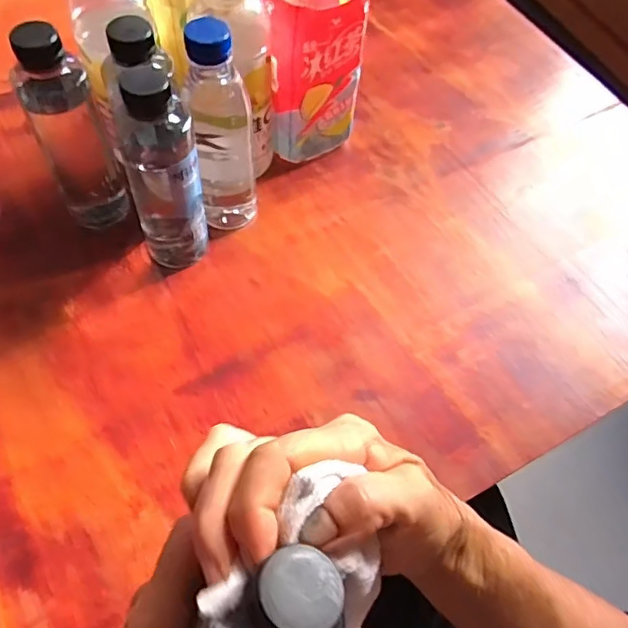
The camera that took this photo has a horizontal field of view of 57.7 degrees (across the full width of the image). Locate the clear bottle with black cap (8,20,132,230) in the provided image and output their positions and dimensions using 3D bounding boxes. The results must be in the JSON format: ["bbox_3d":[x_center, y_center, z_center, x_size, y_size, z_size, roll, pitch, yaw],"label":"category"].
[{"bbox_3d":[-0.192,-0.140,0.455,0.052,0.176,0.045,-20,63,-14],"label":"clear bottle with black cap"}]

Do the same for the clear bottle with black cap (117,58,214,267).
[{"bbox_3d":[-0.113,-0.101,0.436,0.055,0.183,0.044,-15,62,-11],"label":"clear bottle with black cap"}]

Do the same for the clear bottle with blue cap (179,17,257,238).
[{"bbox_3d":[-0.074,-0.148,0.464,0.049,0.184,0.054,-6,61,-7],"label":"clear bottle with blue cap"}]

